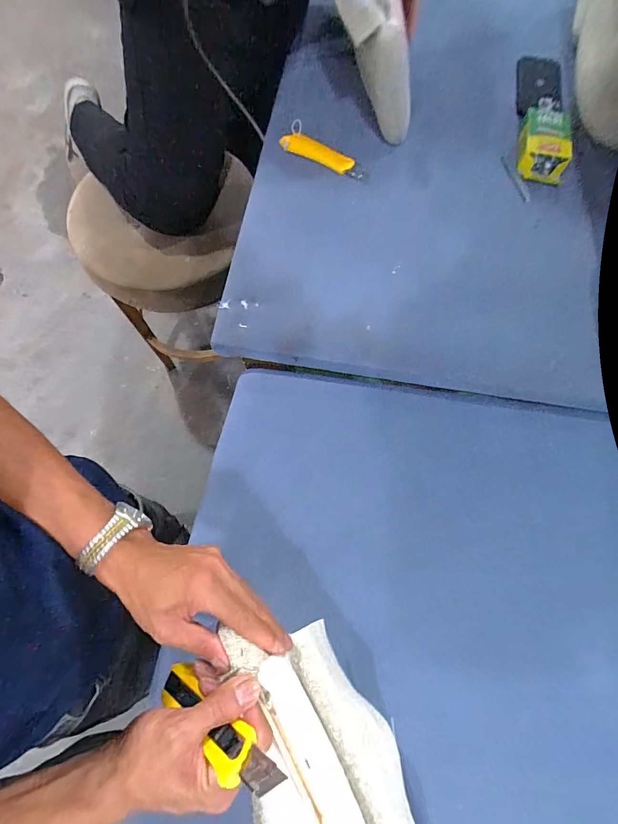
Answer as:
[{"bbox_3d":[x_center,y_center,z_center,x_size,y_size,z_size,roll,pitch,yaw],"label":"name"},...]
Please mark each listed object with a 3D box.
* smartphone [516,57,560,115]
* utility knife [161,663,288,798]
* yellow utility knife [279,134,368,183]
[{"bbox_3d":[0.423,-0.601,0.700,0.072,0.011,0.138,9,72,2],"label":"smartphone"},{"bbox_3d":[-0.076,0.239,0.291,0.026,0.163,0.019,17,74,-37],"label":"utility knife"},{"bbox_3d":[0.030,-0.447,0.657,0.164,0.018,0.034,24,73,7],"label":"yellow utility knife"}]

